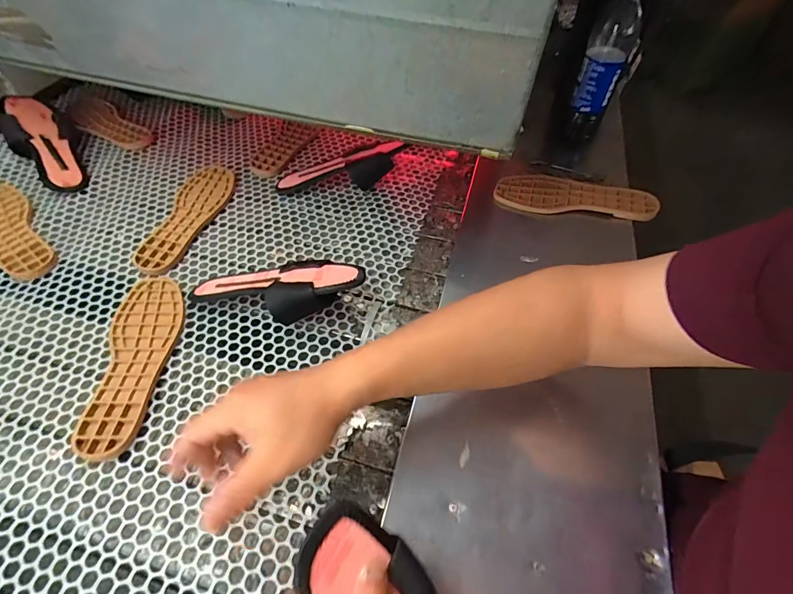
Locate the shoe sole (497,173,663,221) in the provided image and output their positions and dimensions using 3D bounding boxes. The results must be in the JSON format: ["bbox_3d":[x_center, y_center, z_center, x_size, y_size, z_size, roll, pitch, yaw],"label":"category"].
[{"bbox_3d":[0.261,-0.154,0.588,0.217,0.014,0.081,7,54,11],"label":"shoe sole"}]

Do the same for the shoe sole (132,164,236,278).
[{"bbox_3d":[-0.318,-0.128,0.600,0.076,0.011,0.229,9,54,4],"label":"shoe sole"}]

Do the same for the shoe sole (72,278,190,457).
[{"bbox_3d":[-0.300,0.065,0.454,0.078,0.013,0.231,-6,54,-6],"label":"shoe sole"}]

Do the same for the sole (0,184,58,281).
[{"bbox_3d":[-0.554,-0.093,0.561,0.079,0.009,0.221,-36,63,-25],"label":"sole"}]

